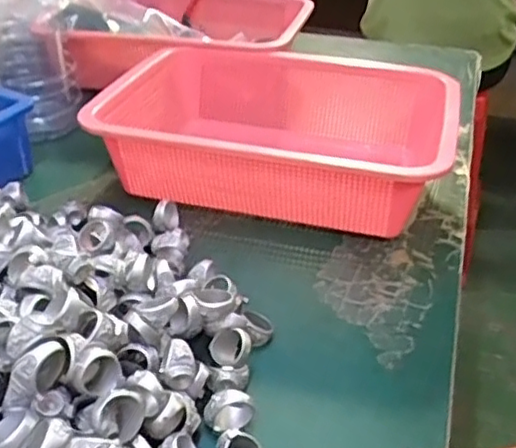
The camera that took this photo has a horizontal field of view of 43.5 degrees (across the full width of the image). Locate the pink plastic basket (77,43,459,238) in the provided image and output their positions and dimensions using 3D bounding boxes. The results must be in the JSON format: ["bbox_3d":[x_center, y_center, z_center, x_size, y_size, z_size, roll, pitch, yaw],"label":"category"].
[{"bbox_3d":[0.019,-0.080,0.586,0.284,0.088,0.221,10,34,12],"label":"pink plastic basket"}]

